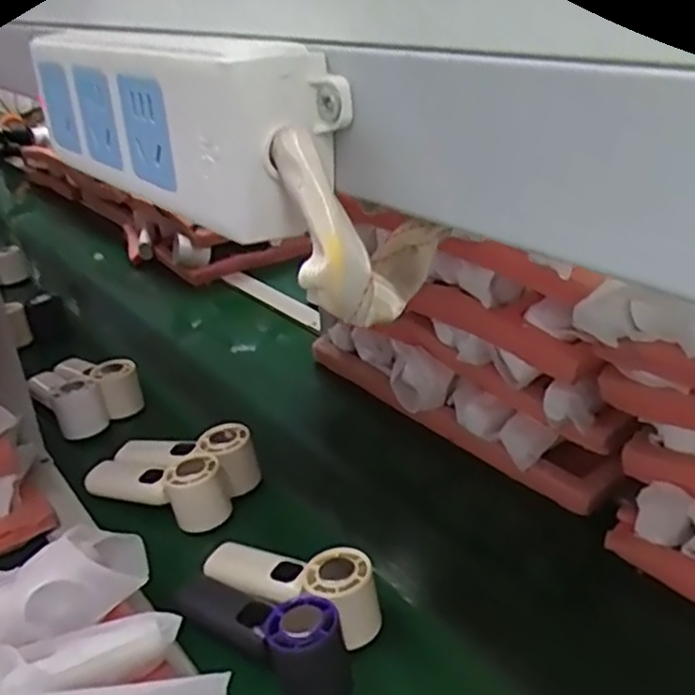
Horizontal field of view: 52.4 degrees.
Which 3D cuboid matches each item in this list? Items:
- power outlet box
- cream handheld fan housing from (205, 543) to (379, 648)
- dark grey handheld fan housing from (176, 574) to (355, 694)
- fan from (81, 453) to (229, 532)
[{"bbox_3d":[-0.063,-0.080,0.245,0.033,0.050,0.172,-21,32,-32],"label":"power outlet box"},{"bbox_3d":[-0.044,0.183,0.573,0.150,0.047,0.054,14,31,30],"label":"cream handheld fan housing"},{"bbox_3d":[-0.071,0.207,0.532,0.164,0.051,0.060,16,32,32],"label":"dark grey handheld fan housing"},{"bbox_3d":[-0.189,0.130,0.698,0.149,0.062,0.052,8,29,21],"label":"fan"}]

